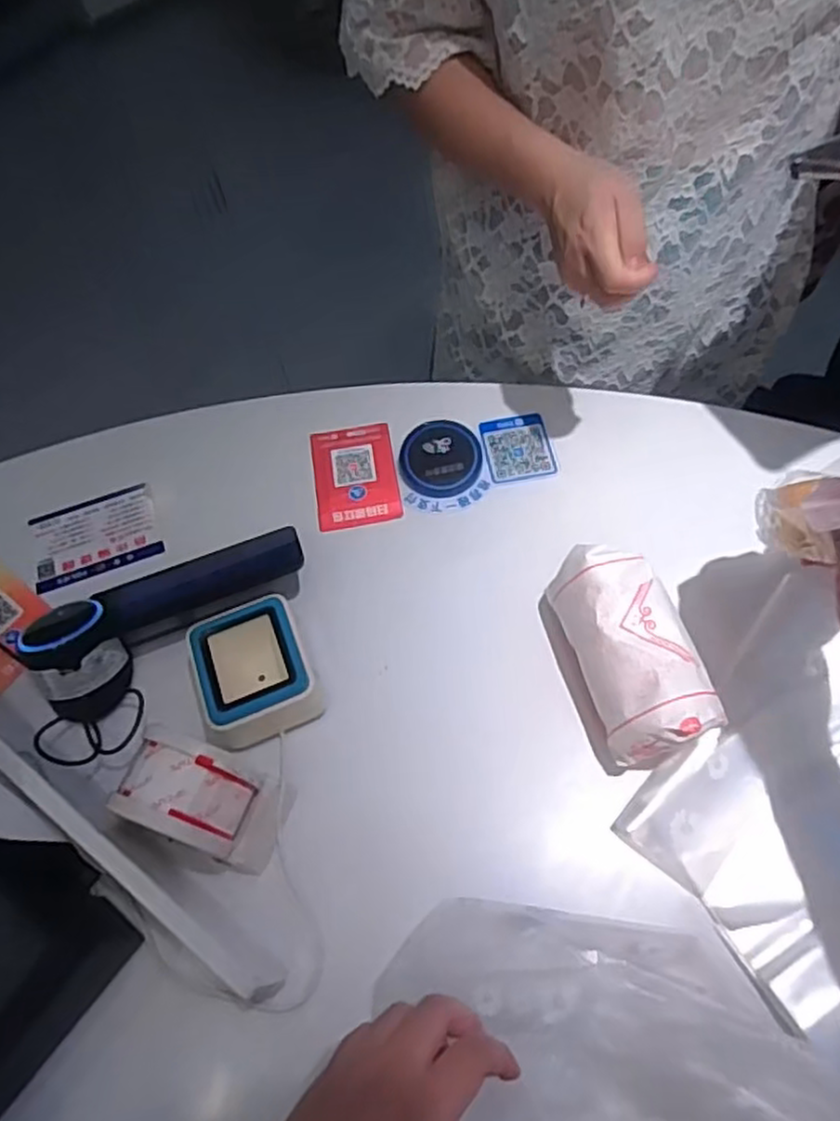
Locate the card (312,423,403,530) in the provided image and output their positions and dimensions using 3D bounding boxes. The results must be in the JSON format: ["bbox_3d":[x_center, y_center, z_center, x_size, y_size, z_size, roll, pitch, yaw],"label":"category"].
[{"bbox_3d":[-0.064,-0.086,0.706,0.081,0.006,0.115,-10,66,2],"label":"card"}]

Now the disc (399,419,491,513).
[{"bbox_3d":[0.023,-0.094,0.695,0.081,0.016,0.095,-8,63,0],"label":"disc"}]

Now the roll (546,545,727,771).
[{"bbox_3d":[0.165,0.073,0.558,0.077,0.088,0.158,-15,63,-4],"label":"roll"}]

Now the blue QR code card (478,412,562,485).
[{"bbox_3d":[0.098,-0.112,0.708,0.068,0.006,0.079,-10,65,-2],"label":"blue QR code card"}]

